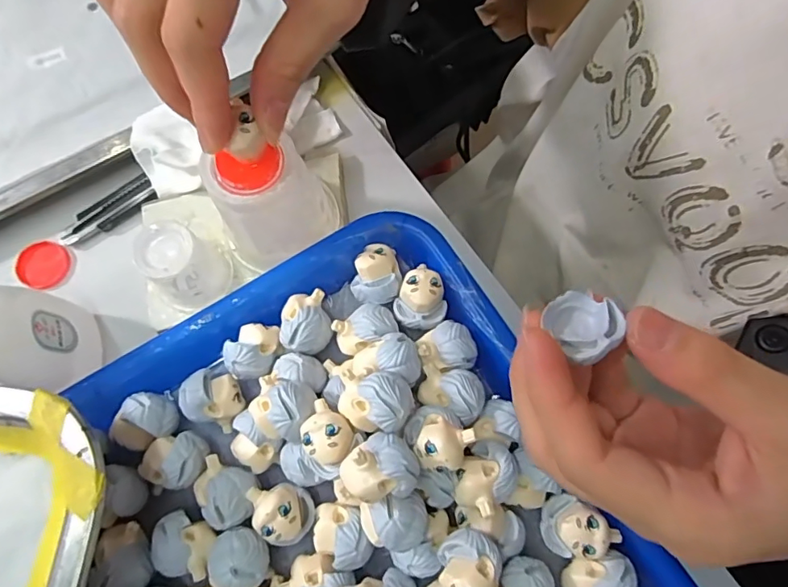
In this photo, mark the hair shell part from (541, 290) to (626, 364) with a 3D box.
[{"bbox_3d":[0.059,0.010,0.160,0.021,0.019,0.021,0,74,0],"label":"hair shell part"}]

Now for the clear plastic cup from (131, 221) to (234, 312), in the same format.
[{"bbox_3d":[-0.099,-0.012,0.240,0.034,0.044,0.029,-21,75,-6],"label":"clear plastic cup"}]

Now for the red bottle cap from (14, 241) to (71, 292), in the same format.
[{"bbox_3d":[-0.185,-0.015,0.266,0.025,0.004,0.026,0,74,0],"label":"red bottle cap"}]

